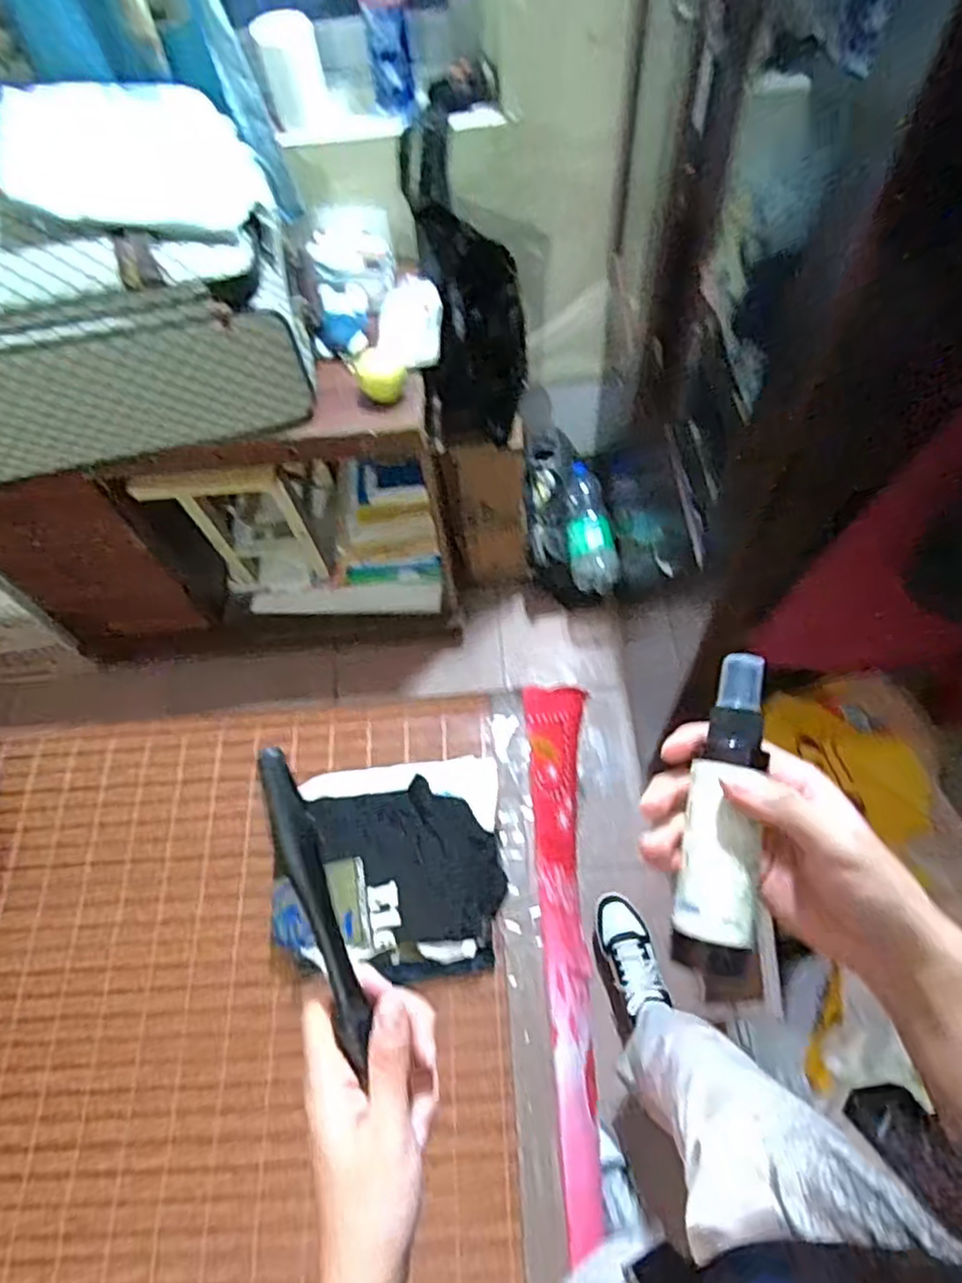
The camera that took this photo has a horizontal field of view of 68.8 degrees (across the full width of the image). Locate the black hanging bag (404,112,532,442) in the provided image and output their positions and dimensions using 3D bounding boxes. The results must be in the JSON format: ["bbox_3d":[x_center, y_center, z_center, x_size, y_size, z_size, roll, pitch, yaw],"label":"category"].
[{"bbox_3d":[-0.028,-0.574,1.157,0.194,0.491,0.124,4,38,13],"label":"black hanging bag"}]

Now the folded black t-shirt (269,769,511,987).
[{"bbox_3d":[-0.126,0.326,0.967,0.316,0.064,0.251,-4,71,-10],"label":"folded black t-shirt"}]

